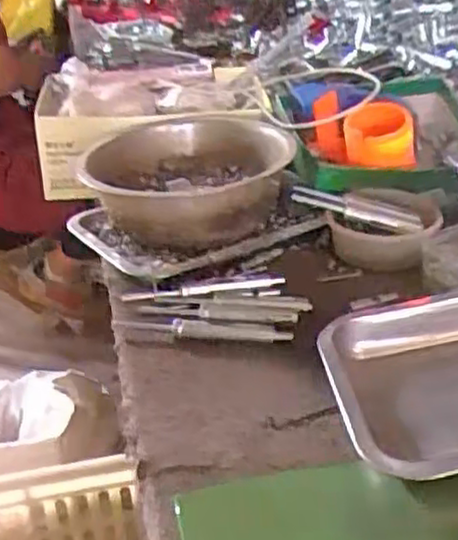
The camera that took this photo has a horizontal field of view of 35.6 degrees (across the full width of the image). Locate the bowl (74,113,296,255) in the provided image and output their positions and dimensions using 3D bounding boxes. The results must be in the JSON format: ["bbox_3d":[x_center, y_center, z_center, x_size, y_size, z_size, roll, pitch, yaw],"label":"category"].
[{"bbox_3d":[-0.049,-0.086,0.771,0.204,0.097,0.215,-2,30,1],"label":"bowl"}]

